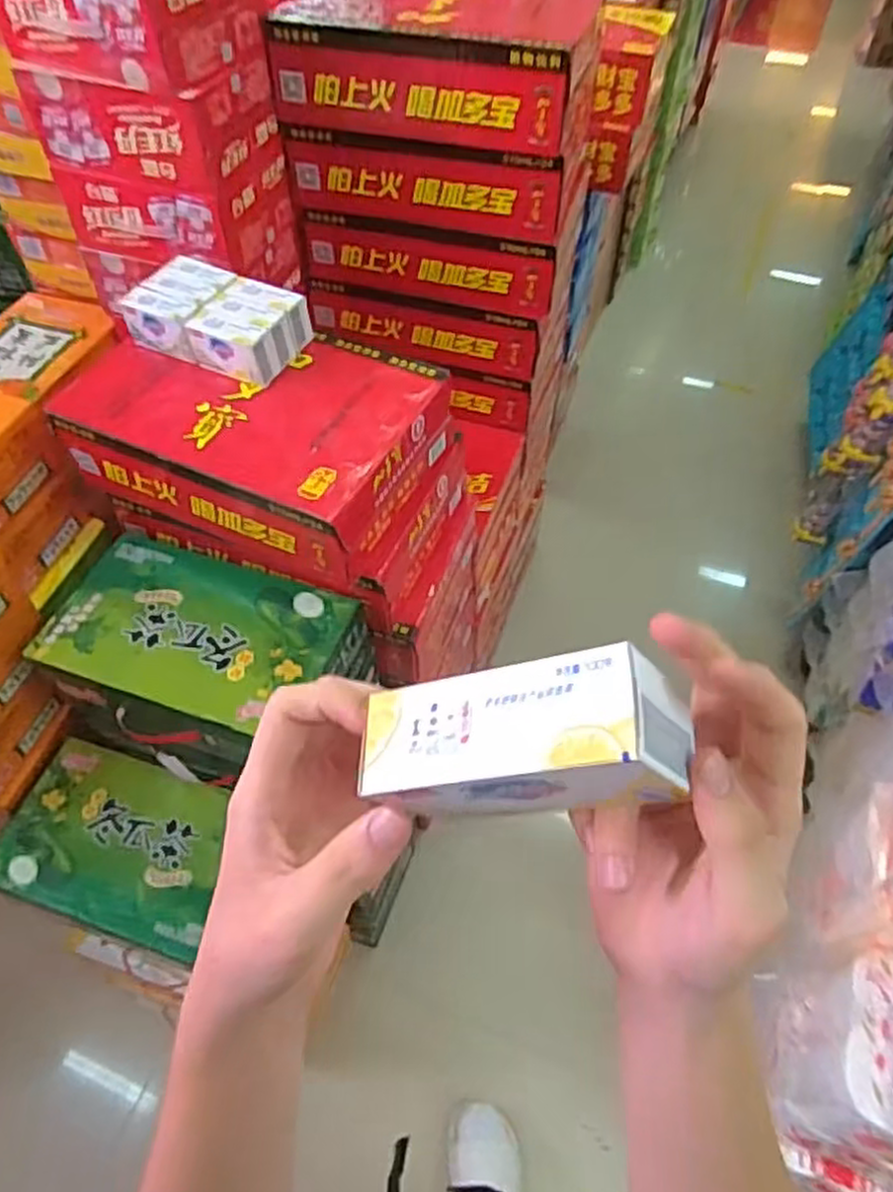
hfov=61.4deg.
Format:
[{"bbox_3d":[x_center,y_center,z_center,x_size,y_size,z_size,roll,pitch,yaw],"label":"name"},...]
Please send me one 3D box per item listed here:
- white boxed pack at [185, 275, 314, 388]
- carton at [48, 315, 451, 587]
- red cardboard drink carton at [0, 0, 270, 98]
[{"bbox_3d":[-0.236,-0.323,0.917,0.104,0.062,0.118,26,58,18],"label":"white boxed pack"},{"bbox_3d":[-0.230,-0.204,0.942,0.408,0.122,0.265,22,57,16],"label":"carton"},{"bbox_3d":[-0.397,-0.742,0.937,0.296,0.137,0.188,18,56,14],"label":"red cardboard drink carton"}]

